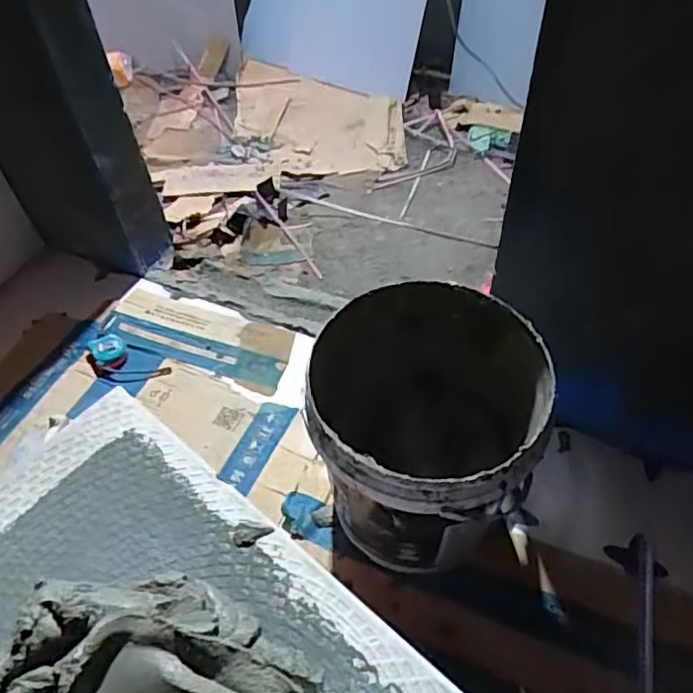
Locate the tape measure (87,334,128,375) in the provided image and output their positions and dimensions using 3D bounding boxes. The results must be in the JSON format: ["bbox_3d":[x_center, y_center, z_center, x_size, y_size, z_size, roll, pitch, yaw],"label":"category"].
[{"bbox_3d":[-0.485,0.013,1.217,0.073,0.032,0.095,-21,54,-14],"label":"tape measure"}]

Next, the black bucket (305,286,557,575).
[{"bbox_3d":[0.108,0.133,0.849,0.294,0.316,0.286,-2,51,2],"label":"black bucket"}]

